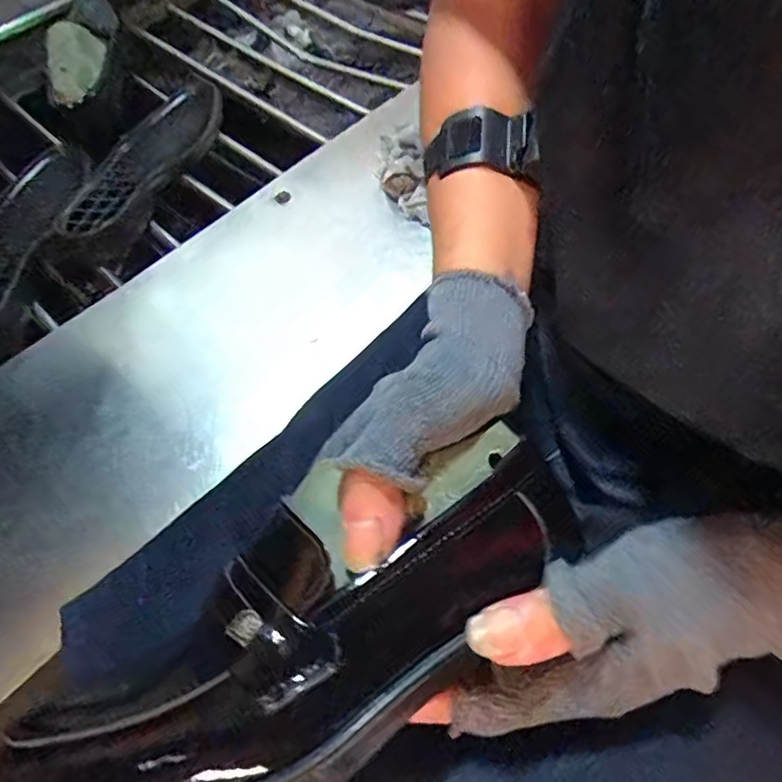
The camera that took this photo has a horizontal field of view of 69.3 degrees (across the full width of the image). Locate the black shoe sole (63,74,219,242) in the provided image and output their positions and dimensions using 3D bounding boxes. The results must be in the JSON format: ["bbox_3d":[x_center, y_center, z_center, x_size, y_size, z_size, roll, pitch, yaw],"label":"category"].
[{"bbox_3d":[-0.259,-0.261,0.613,0.074,0.043,0.283,18,62,15],"label":"black shoe sole"}]

